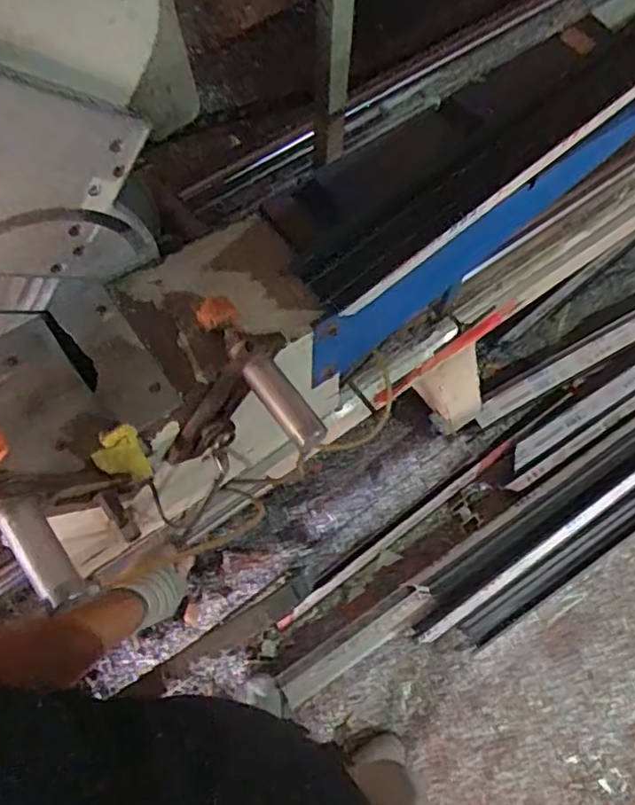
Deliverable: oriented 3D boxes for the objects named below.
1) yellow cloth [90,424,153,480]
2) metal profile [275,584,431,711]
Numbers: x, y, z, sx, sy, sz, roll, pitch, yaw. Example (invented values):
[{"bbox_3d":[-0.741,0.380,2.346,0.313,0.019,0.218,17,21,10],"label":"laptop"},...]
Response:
[{"bbox_3d":[-0.192,0.052,0.614,0.045,0.013,0.054,-19,108,-2],"label":"yellow cloth"},{"bbox_3d":[0.090,0.531,1.412,0.375,0.049,0.076,-32,71,-13],"label":"metal profile"}]

